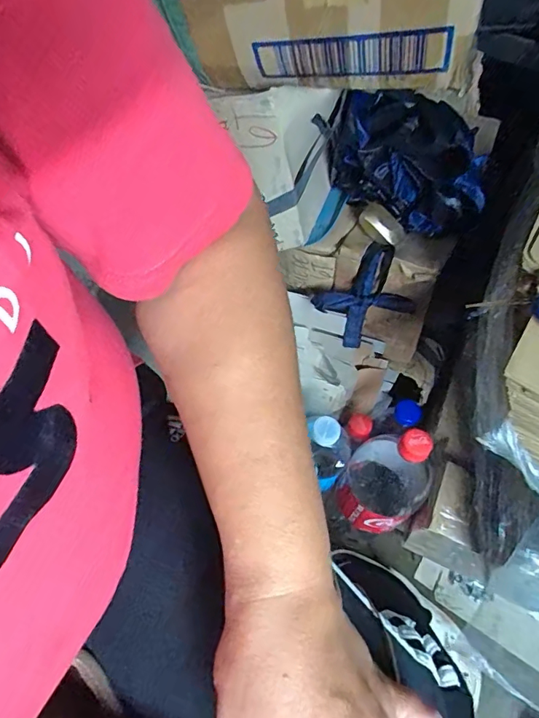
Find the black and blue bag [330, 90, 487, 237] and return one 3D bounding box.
[{"bbox_3d":[0.147,-0.205,0.493,0.163,0.121,0.053,24,58,11],"label":"black and blue bag"}]

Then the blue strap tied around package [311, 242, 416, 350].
[{"bbox_3d":[0.108,-0.067,0.527,0.081,0.112,0.031,44,36,-15],"label":"blue strap tied around package"}]

